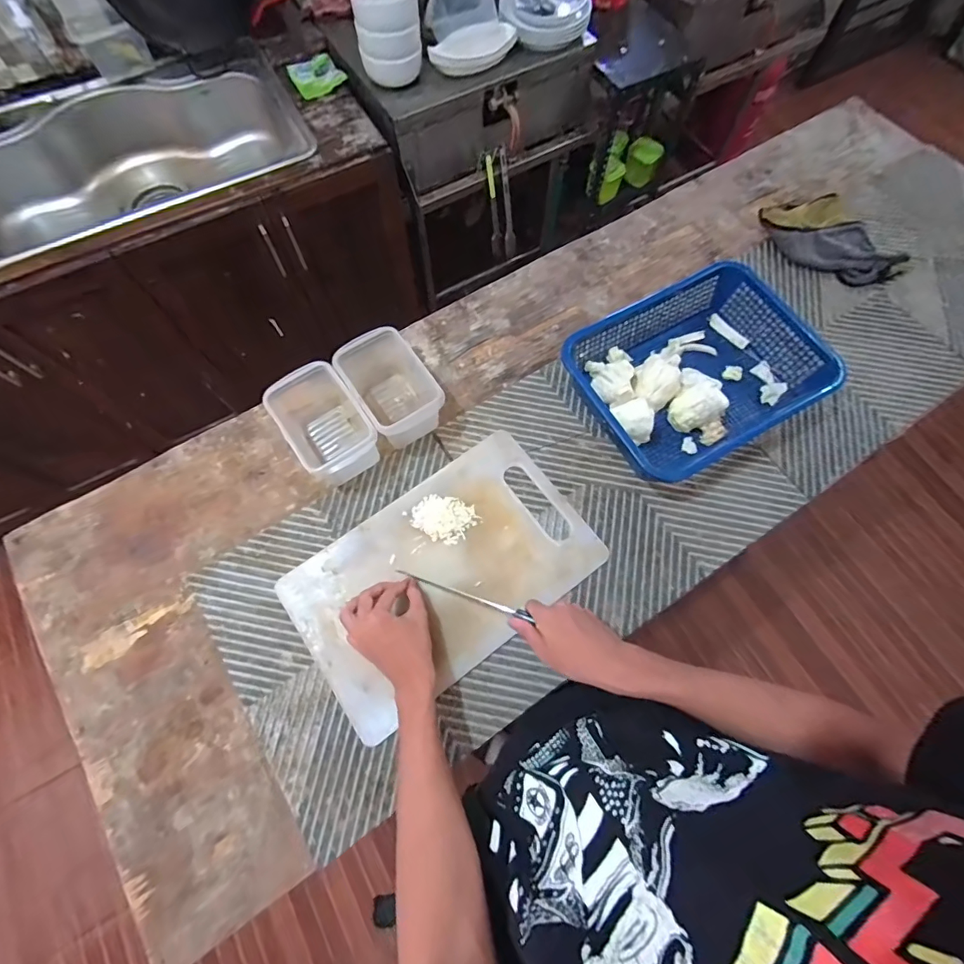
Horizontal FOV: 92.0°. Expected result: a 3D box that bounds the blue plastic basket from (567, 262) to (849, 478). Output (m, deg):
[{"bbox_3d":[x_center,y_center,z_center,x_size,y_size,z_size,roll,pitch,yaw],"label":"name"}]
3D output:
[{"bbox_3d":[0.303,-0.164,0.699,0.322,0.096,0.260,-29,73,-9],"label":"blue plastic basket"}]

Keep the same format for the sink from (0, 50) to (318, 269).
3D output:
[{"bbox_3d":[-0.848,-0.739,1.166,0.826,0.226,0.500,-27,72,-9],"label":"sink"}]

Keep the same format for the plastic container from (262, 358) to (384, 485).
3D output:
[{"bbox_3d":[-0.227,-0.083,0.678,0.103,0.109,0.175,-34,74,-11],"label":"plastic container"}]

